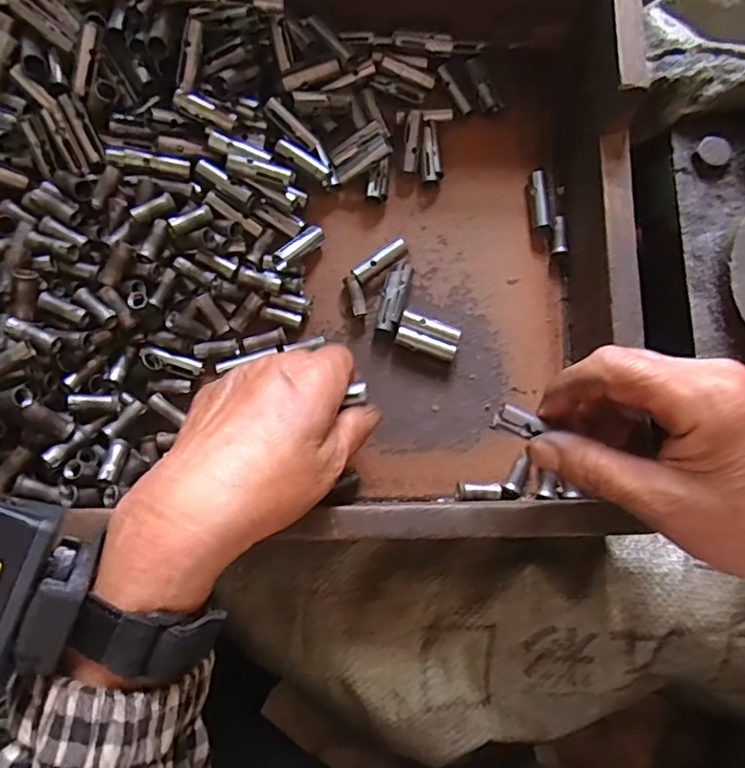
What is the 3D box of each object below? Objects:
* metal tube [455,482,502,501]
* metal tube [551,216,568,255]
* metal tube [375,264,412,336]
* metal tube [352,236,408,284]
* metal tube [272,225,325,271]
[{"bbox_3d":[0.062,0.063,0.334,0.027,0.010,0.010,1,78,0],"label":"metal tube"},{"bbox_3d":[0.118,-0.094,0.363,0.009,0.009,0.024,1,78,0],"label":"metal tube"},{"bbox_3d":[0.013,-0.053,0.350,0.014,0.013,0.046,14,78,3],"label":"metal tube"},{"bbox_3d":[0.005,-0.075,0.353,0.037,0.012,0.011,-38,80,-8],"label":"metal tube"},{"bbox_3d":[-0.044,-0.082,0.344,0.013,0.009,0.040,38,58,8],"label":"metal tube"}]

